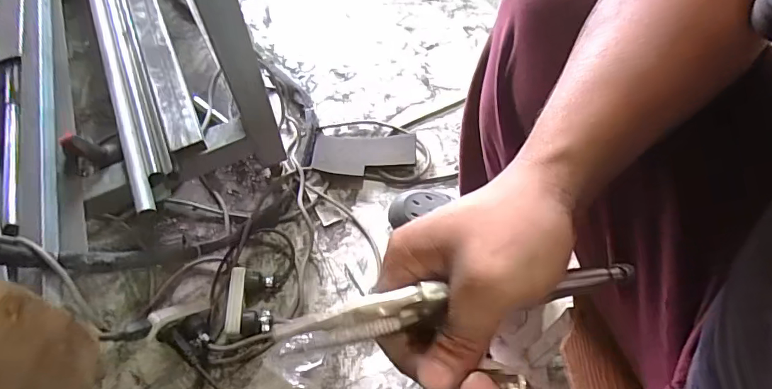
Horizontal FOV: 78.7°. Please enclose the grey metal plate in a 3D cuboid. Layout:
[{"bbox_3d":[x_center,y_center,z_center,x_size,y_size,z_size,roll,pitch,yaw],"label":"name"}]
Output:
[{"bbox_3d":[-0.041,-0.083,0.942,0.200,0.016,0.103,3,50,-4],"label":"grey metal plate"}]

